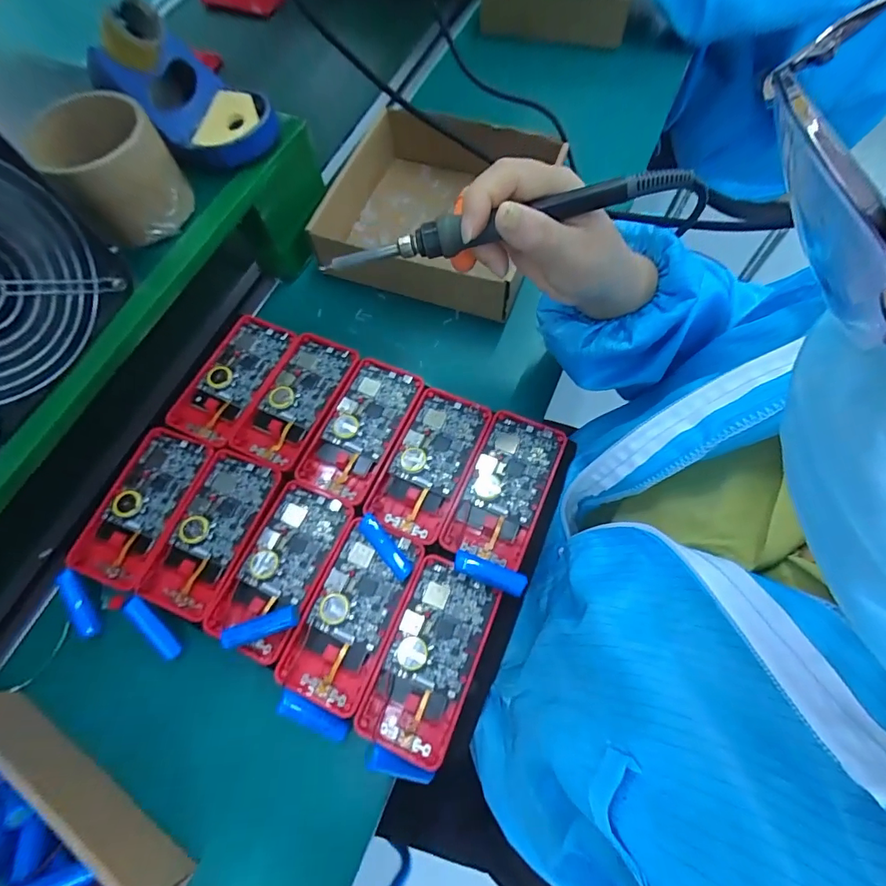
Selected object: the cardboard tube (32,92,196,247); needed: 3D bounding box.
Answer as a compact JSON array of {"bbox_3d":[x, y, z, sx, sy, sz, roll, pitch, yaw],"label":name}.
[{"bbox_3d":[-0.227,-0.193,0.328,0.061,0.065,0.068,-20,68,-5],"label":"cardboard tube"}]

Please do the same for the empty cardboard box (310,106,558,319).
[{"bbox_3d":[0.003,-0.245,0.462,0.189,0.056,0.174,17,69,10],"label":"empty cardboard box"}]

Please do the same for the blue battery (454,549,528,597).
[{"bbox_3d":[0.033,0.093,0.326,0.051,0.015,0.018,21,70,11],"label":"blue battery"}]

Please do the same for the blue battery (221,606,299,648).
[{"bbox_3d":[-0.126,0.127,0.317,0.052,0.017,0.015,-18,68,-4],"label":"blue battery"}]

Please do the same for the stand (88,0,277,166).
[{"bbox_3d":[-0.197,-0.280,0.352,0.115,0.074,0.072,24,71,12],"label":"stand"}]

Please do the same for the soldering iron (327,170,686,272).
[{"bbox_3d":[0.029,-0.122,0.257,0.207,0.015,0.017,-9,69,10],"label":"soldering iron"}]

